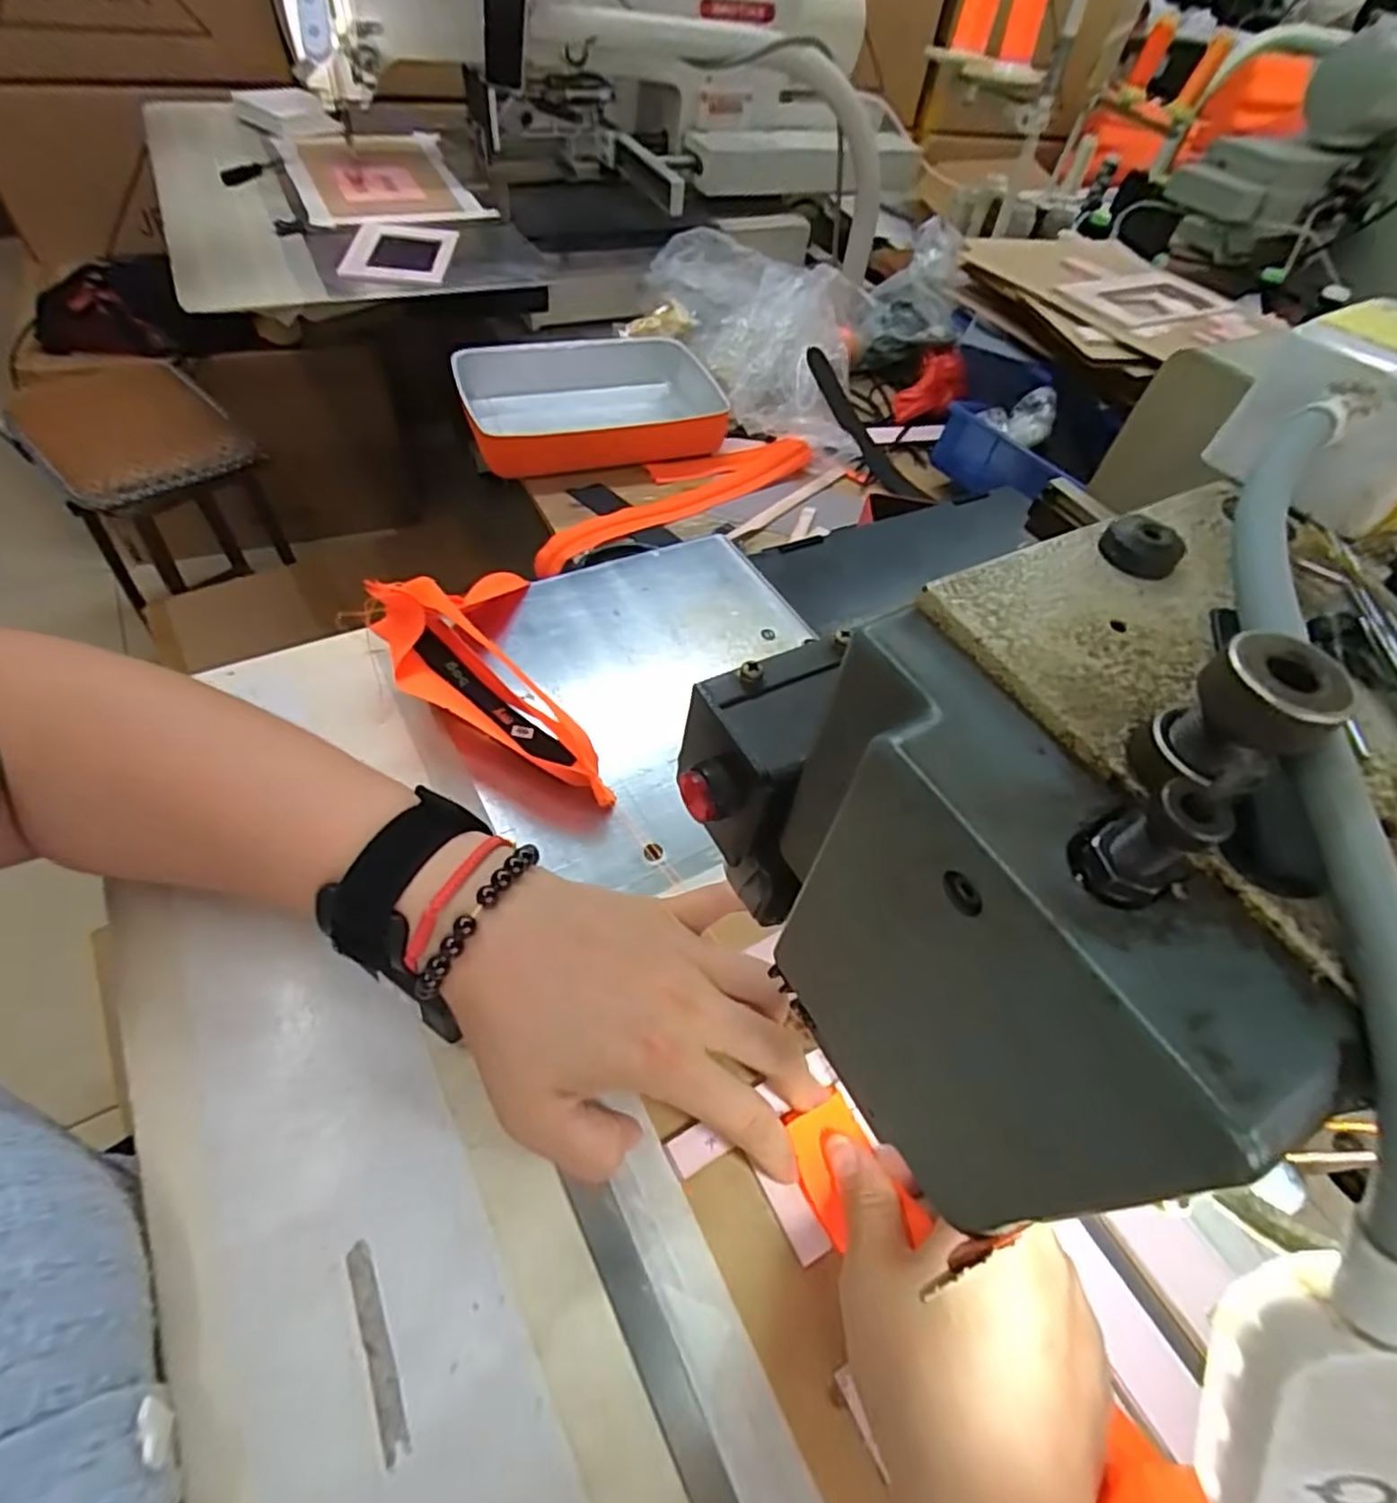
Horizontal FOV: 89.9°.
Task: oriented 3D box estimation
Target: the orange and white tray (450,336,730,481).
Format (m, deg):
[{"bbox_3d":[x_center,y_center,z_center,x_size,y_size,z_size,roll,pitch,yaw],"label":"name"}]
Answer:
[{"bbox_3d":[-0.113,-0.382,0.774,0.290,0.058,0.192,-17,57,-19],"label":"orange and white tray"}]

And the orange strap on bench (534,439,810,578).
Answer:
[{"bbox_3d":[-0.031,-0.266,0.718,0.328,0.020,0.082,-28,62,-25],"label":"orange strap on bench"}]

